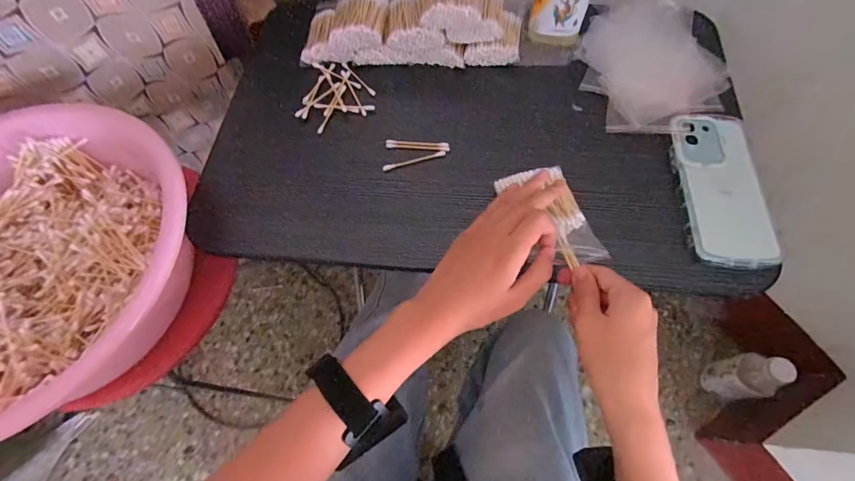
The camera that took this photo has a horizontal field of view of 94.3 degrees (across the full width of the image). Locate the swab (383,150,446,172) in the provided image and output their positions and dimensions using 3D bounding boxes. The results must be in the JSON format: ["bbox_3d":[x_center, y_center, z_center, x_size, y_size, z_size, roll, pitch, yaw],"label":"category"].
[{"bbox_3d":[-0.014,-0.087,0.430,0.068,0.006,0.007,-16,66,-4],"label":"swab"}]

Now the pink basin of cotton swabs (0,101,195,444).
[{"bbox_3d":[-0.402,0.025,0.397,0.349,0.090,0.349,-1,66,2],"label":"pink basin of cotton swabs"}]

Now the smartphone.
[{"bbox_3d":[0.288,-0.056,0.387,0.074,0.006,0.166,2,66,4],"label":"smartphone"}]

